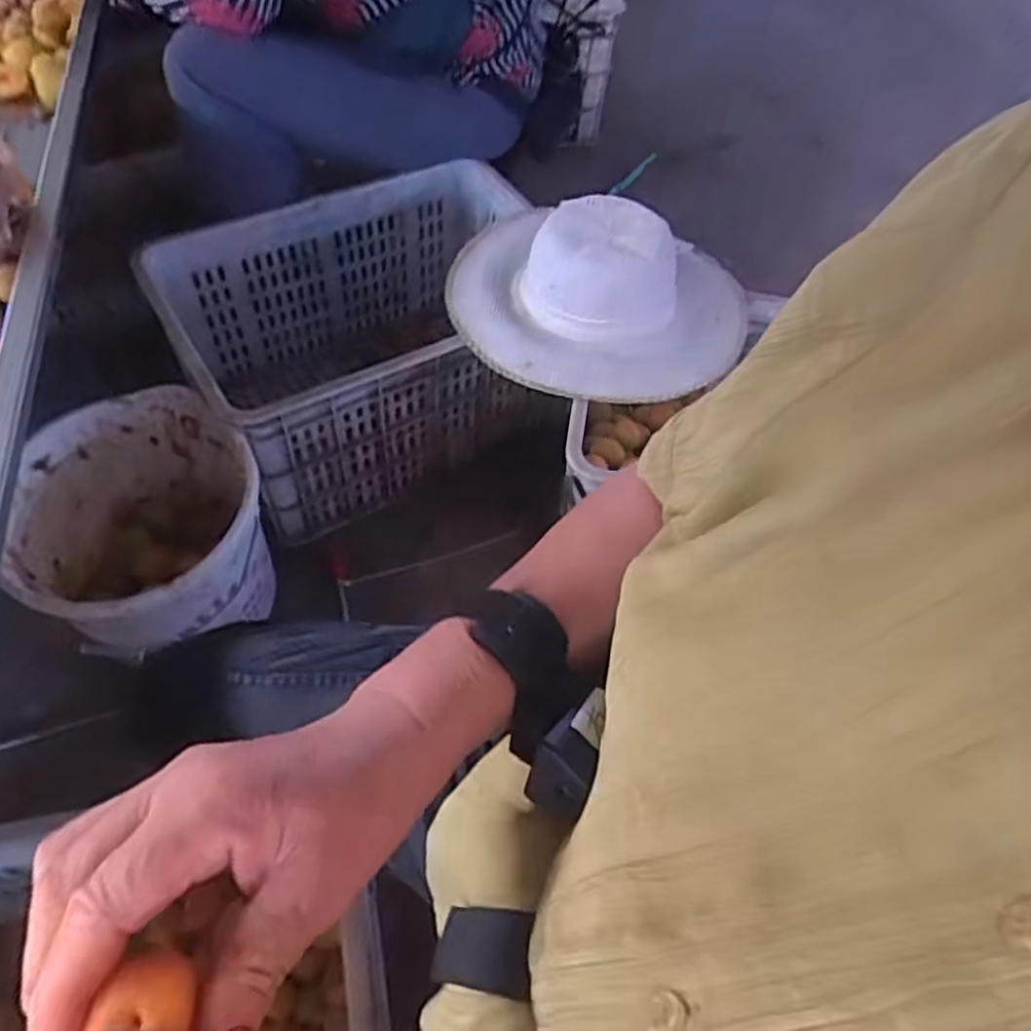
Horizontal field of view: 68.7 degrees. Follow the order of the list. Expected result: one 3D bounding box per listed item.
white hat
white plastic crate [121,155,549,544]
[{"bbox_3d":[0.109,-0.294,0.950,0.386,0.111,0.333,12,56,4],"label":"white hat"},{"bbox_3d":[-0.196,-0.250,1.130,0.546,0.305,0.359,-27,62,-20],"label":"white plastic crate"}]

